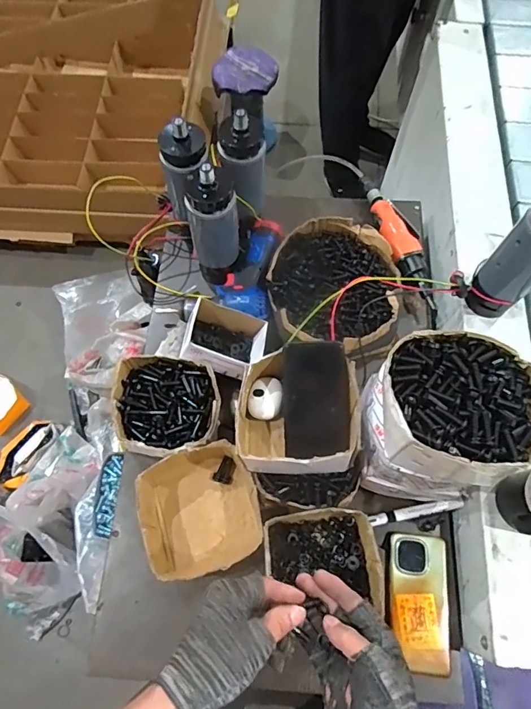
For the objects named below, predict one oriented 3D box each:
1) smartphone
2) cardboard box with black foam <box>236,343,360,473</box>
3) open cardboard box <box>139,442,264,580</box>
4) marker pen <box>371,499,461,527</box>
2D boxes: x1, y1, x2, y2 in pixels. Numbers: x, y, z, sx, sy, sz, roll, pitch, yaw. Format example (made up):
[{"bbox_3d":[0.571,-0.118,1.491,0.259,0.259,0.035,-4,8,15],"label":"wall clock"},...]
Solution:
[{"bbox_3d":[0.206,0.328,0.604,0.076,0.010,0.161,6,68,2],"label":"smartphone"},{"bbox_3d":[0.040,0.079,0.600,0.147,0.114,0.152,1,67,0],"label":"cardboard box with black foam"},{"bbox_3d":[-0.090,0.215,0.628,0.153,0.074,0.164,-10,68,-4],"label":"open cardboard box"},{"bbox_3d":[0.214,0.223,0.644,0.136,0.010,0.017,-10,68,-4],"label":"marker pen"}]

